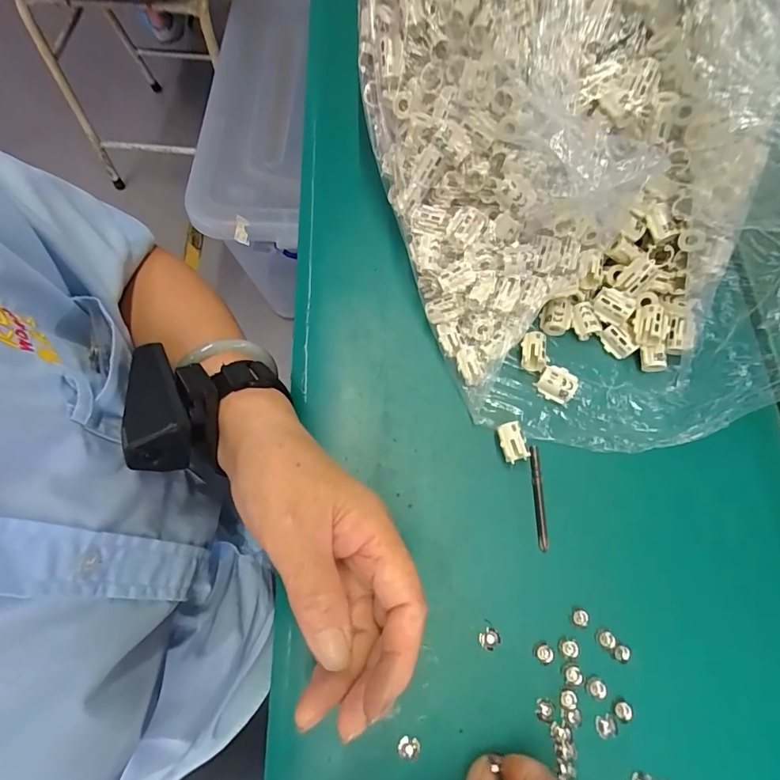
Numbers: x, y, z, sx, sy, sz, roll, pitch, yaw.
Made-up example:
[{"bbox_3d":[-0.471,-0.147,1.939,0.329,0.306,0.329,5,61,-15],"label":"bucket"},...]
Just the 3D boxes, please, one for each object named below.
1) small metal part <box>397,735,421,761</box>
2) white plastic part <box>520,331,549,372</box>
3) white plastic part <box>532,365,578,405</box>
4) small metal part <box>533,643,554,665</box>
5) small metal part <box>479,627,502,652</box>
[{"bbox_3d":[0.009,0.175,0.216,0.011,0.004,0.009,11,71,5],"label":"small metal part"},{"bbox_3d":[0.089,-0.023,0.277,0.015,0.014,0.022,2,70,1],"label":"white plastic part"},{"bbox_3d":[0.102,-0.003,0.271,0.021,0.014,0.018,39,75,13],"label":"white plastic part"},{"bbox_3d":[0.080,0.136,0.228,0.010,0.004,0.009,41,76,14],"label":"small metal part"},{"bbox_3d":[0.052,0.130,0.231,0.011,0.004,0.009,-36,74,-11],"label":"small metal part"}]

